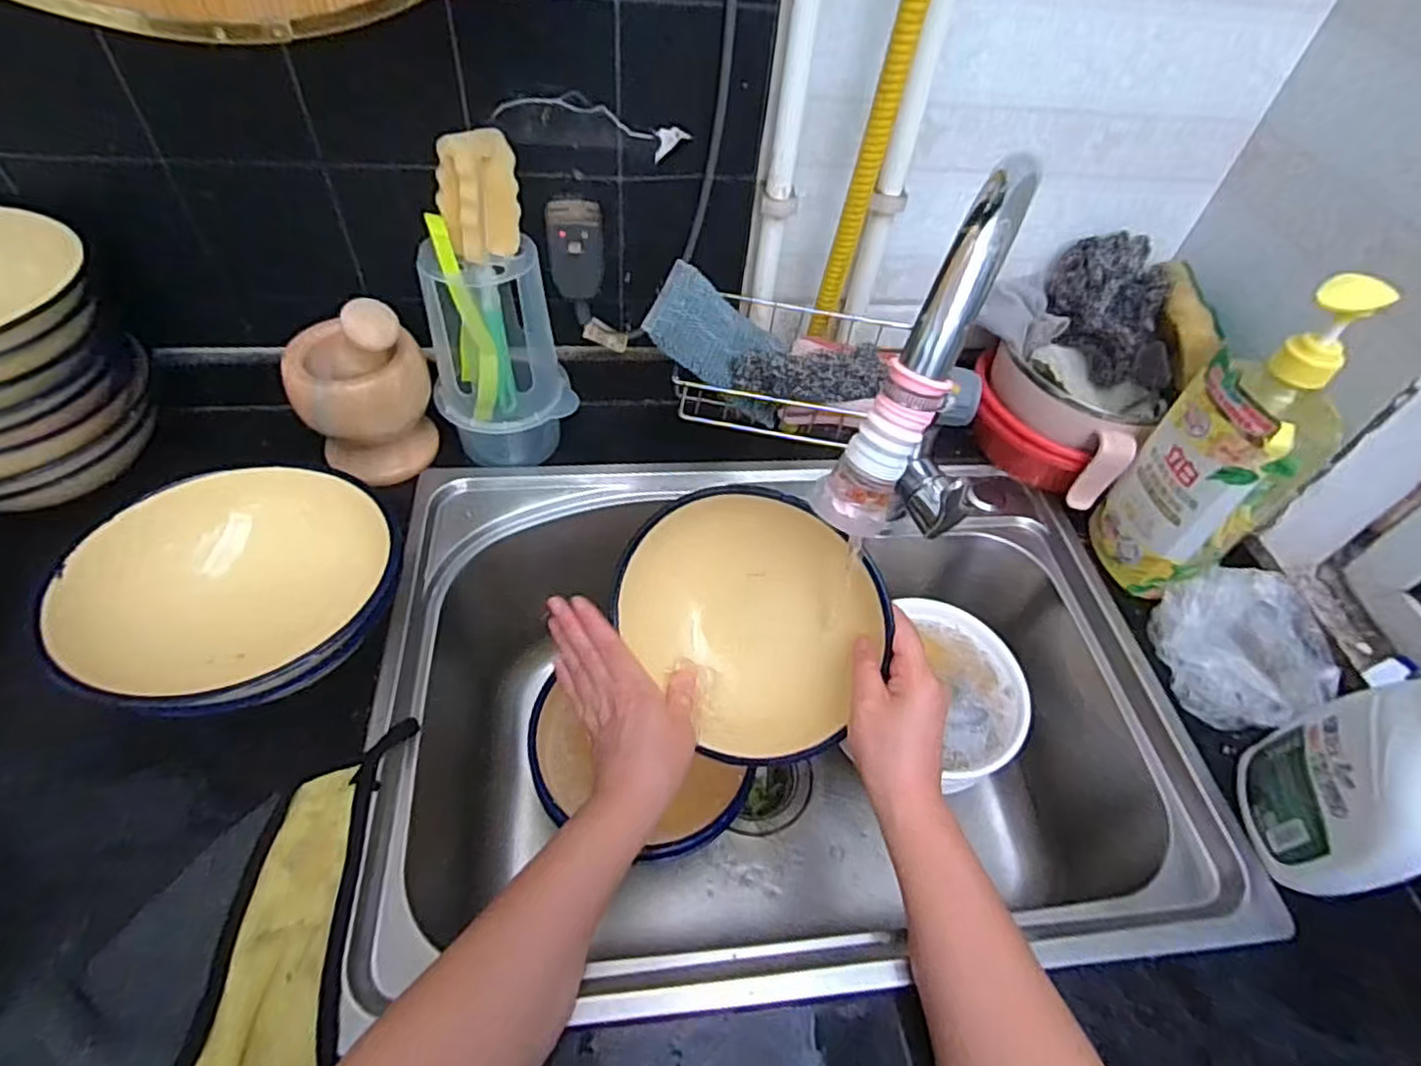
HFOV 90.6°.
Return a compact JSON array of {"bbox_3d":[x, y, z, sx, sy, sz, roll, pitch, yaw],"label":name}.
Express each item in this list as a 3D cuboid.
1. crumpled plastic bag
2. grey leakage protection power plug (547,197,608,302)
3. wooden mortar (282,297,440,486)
[{"bbox_3d":[0.407,0.085,0.542,0.090,0.060,0.114,-1,51,-7],"label":"crumpled plastic bag"},{"bbox_3d":[-0.108,-0.227,0.564,0.041,0.068,0.031,-10,53,-14],"label":"grey leakage protection power plug"},{"bbox_3d":[-0.285,-0.120,0.574,0.106,0.149,0.091,-20,56,-21],"label":"wooden mortar"}]

